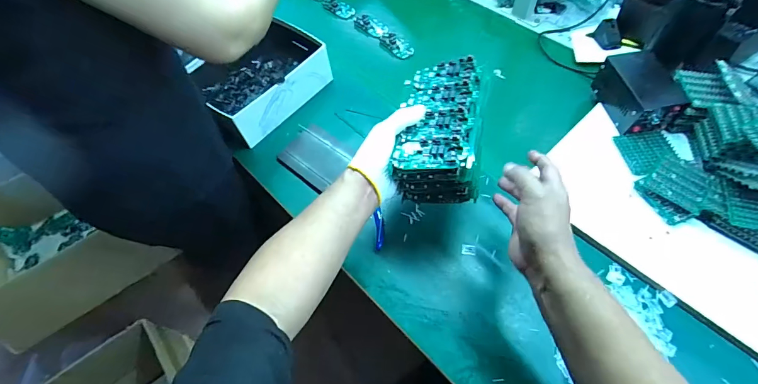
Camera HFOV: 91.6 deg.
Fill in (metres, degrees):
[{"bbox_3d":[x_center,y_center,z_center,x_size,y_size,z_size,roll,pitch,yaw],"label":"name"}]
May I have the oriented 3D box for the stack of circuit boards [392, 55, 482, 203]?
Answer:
[{"bbox_3d":[0.085,-0.091,0.530,0.109,0.095,0.190,6,60,7],"label":"stack of circuit boards"}]

